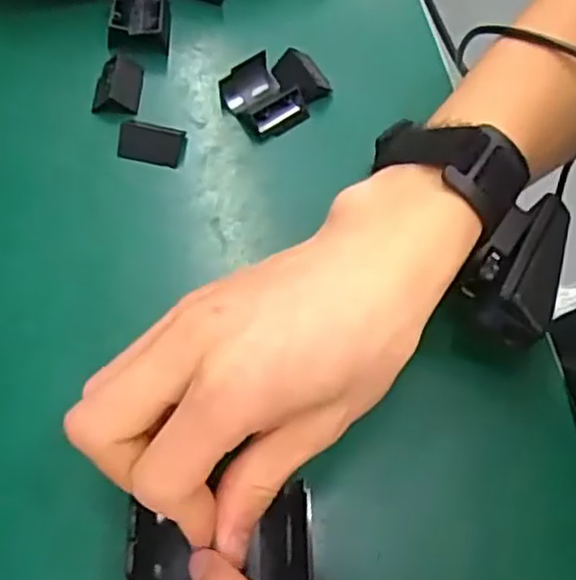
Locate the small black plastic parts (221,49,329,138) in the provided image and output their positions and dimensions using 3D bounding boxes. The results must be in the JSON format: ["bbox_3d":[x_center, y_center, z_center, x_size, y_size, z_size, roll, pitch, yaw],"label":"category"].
[{"bbox_3d":[-0.007,-0.109,0.392,0.054,0.016,0.041,-37,70,-19],"label":"small black plastic parts"}]

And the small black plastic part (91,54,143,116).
[{"bbox_3d":[-0.093,-0.113,0.394,0.025,0.008,0.035,5,63,0],"label":"small black plastic part"}]

